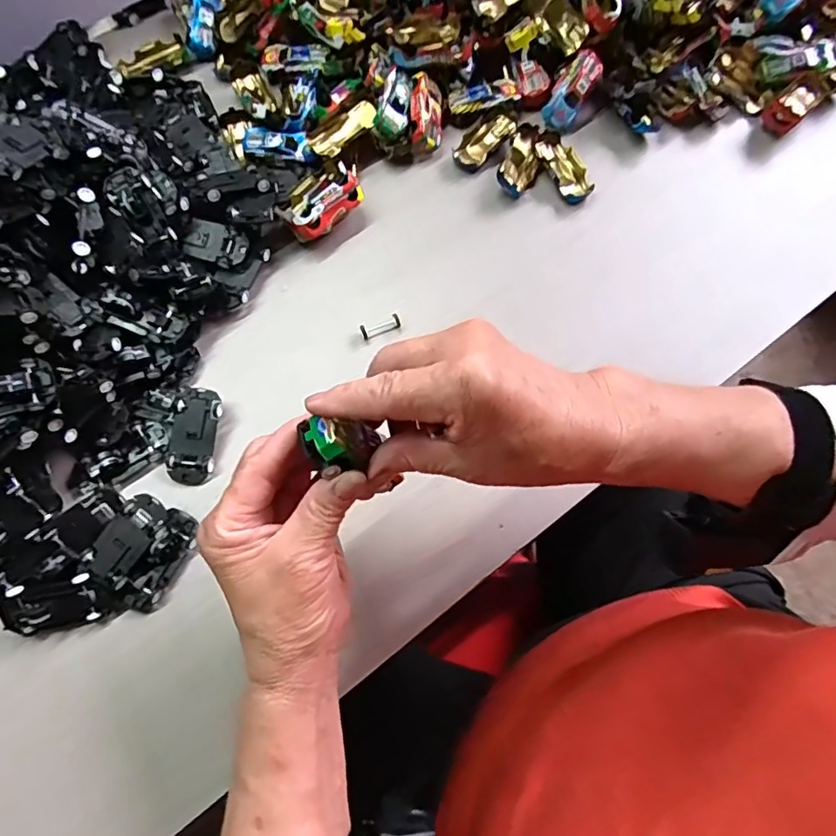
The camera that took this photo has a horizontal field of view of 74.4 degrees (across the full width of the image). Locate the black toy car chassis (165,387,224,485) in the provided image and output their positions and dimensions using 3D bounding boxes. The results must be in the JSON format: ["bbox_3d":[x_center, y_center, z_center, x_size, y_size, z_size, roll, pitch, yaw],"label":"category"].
[{"bbox_3d":[-0.155,0.012,0.383,0.033,0.009,0.065,4,84,6],"label":"black toy car chassis"}]

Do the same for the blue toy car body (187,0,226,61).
[{"bbox_3d":[-0.193,-0.363,0.503,0.028,0.015,0.067,4,84,2],"label":"blue toy car body"}]

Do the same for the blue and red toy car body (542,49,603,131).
[{"bbox_3d":[0.131,-0.278,0.466,0.026,0.015,0.067,34,98,11],"label":"blue and red toy car body"}]

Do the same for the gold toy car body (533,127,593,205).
[{"bbox_3d":[0.121,-0.210,0.460,0.029,0.015,0.064,-28,73,-9],"label":"gold toy car body"}]

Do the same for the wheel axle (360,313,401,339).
[{"bbox_3d":[-0.028,-0.069,0.414,0.030,0.012,0.010,-22,72,-7],"label":"wheel axle"}]

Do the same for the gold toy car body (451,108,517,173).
[{"bbox_3d":[0.057,-0.236,0.468,0.033,0.014,0.060,36,74,12],"label":"gold toy car body"}]

